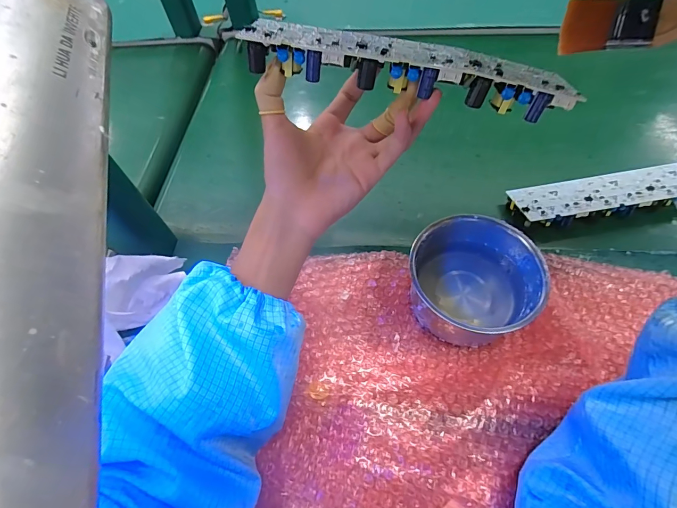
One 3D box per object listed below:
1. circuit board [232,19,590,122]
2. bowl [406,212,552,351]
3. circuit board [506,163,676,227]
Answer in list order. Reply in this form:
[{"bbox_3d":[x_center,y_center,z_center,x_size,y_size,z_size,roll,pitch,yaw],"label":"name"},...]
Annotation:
[{"bbox_3d":[0.049,-0.140,0.259,0.230,0.027,0.052,11,56,1],"label":"circuit board"},{"bbox_3d":[0.133,0.029,0.362,0.117,0.075,0.113,-2,59,3],"label":"bowl"},{"bbox_3d":[0.340,-0.077,0.454,0.238,0.022,0.069,-8,55,-1],"label":"circuit board"}]

